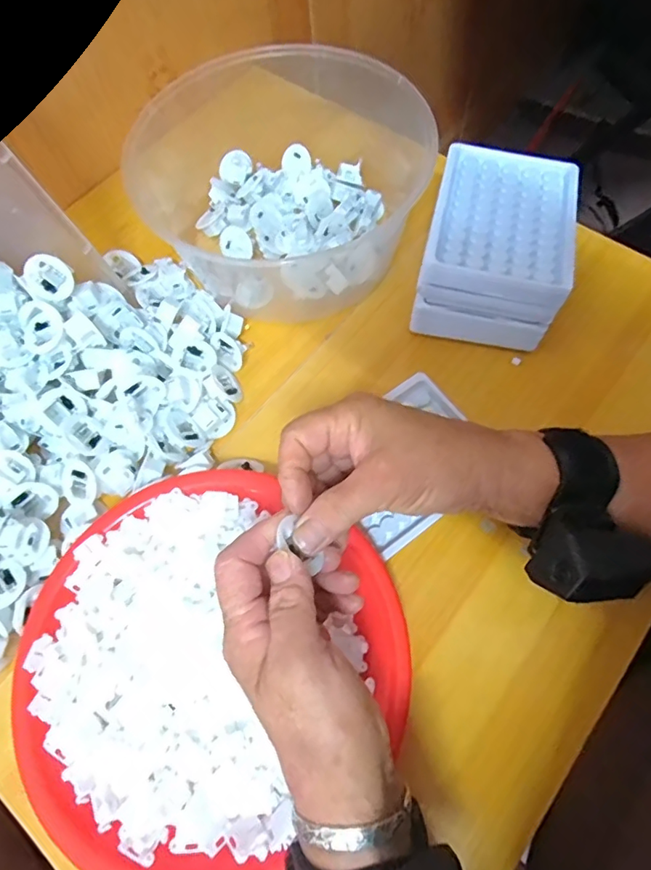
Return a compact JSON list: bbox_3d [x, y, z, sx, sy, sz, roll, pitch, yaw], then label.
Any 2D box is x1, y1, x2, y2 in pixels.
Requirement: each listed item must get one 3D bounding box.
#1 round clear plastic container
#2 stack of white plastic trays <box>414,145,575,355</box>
[{"bbox_3d":[-0.040,-0.215,0.434,0.216,0.110,0.199,-1,66,3],"label":"round clear plastic container"},{"bbox_3d":[0.131,-0.145,0.400,0.105,0.071,0.133,14,67,3],"label":"stack of white plastic trays"}]

